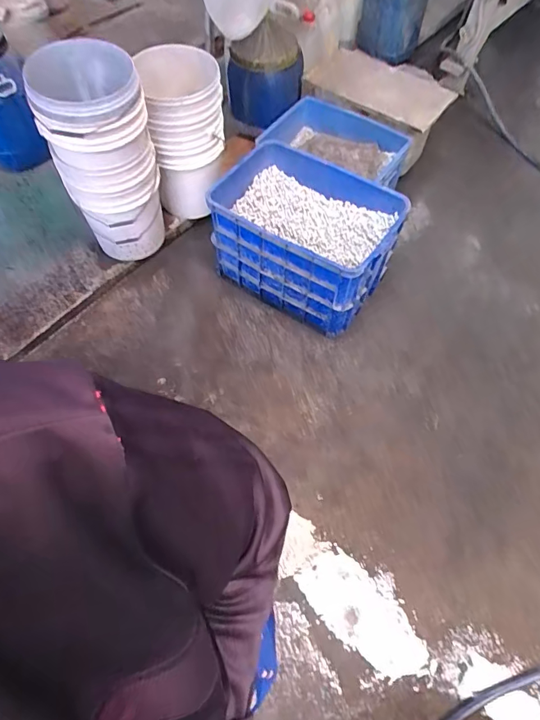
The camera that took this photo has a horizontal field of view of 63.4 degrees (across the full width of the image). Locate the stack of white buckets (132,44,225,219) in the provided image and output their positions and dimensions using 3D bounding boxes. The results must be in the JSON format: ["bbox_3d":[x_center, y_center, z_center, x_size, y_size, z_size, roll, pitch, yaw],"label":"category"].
[{"bbox_3d":[-0.286,-0.767,1.560,0.254,0.504,0.267,-4,62,-3],"label":"stack of white buckets"}]

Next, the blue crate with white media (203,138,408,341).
[{"bbox_3d":[0.107,-0.471,1.624,0.654,0.318,0.442,28,65,14],"label":"blue crate with white media"}]

